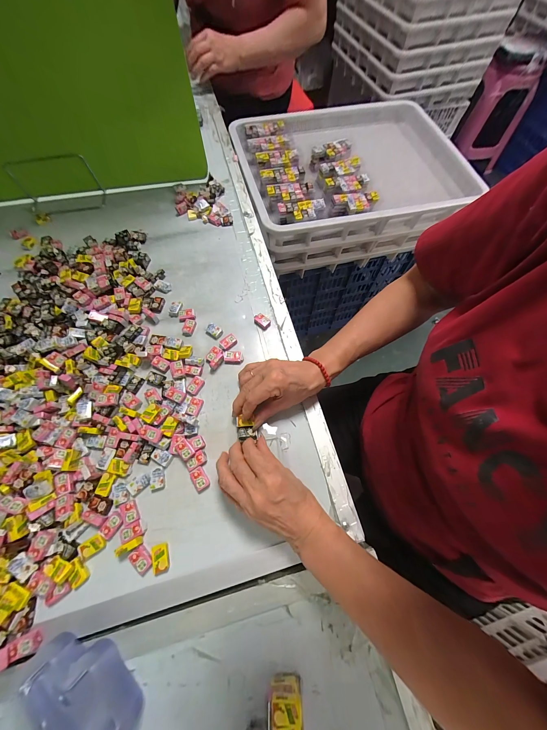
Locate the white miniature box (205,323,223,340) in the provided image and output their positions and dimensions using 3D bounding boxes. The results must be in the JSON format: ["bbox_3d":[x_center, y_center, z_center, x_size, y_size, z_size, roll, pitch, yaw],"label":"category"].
[{"bbox_3d":[-0.097,-0.055,0.404,0.028,0.007,0.019,30,70,11],"label":"white miniature box"}]

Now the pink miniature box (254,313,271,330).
[{"bbox_3d":[-0.019,-0.072,0.414,0.029,0.006,0.021,40,72,14],"label":"pink miniature box"}]

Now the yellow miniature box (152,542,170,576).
[{"bbox_3d":[-0.130,0.223,0.287,0.018,0.010,0.029,-17,69,-8],"label":"yellow miniature box"}]

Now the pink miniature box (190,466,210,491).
[{"bbox_3d":[-0.096,0.149,0.325,0.018,0.014,0.027,-32,72,-13],"label":"pink miniature box"}]

